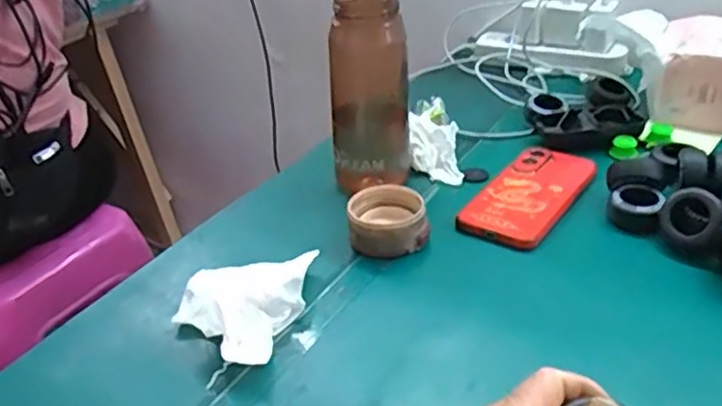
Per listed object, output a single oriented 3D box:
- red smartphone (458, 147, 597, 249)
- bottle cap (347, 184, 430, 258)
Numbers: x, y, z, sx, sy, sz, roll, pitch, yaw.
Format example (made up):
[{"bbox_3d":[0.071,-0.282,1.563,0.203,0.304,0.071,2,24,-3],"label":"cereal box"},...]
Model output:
[{"bbox_3d":[0.162,-0.010,0.635,0.078,0.012,0.166,19,39,32],"label":"red smartphone"},{"bbox_3d":[0.023,0.017,0.591,0.066,0.037,0.065,-3,32,2],"label":"bottle cap"}]

